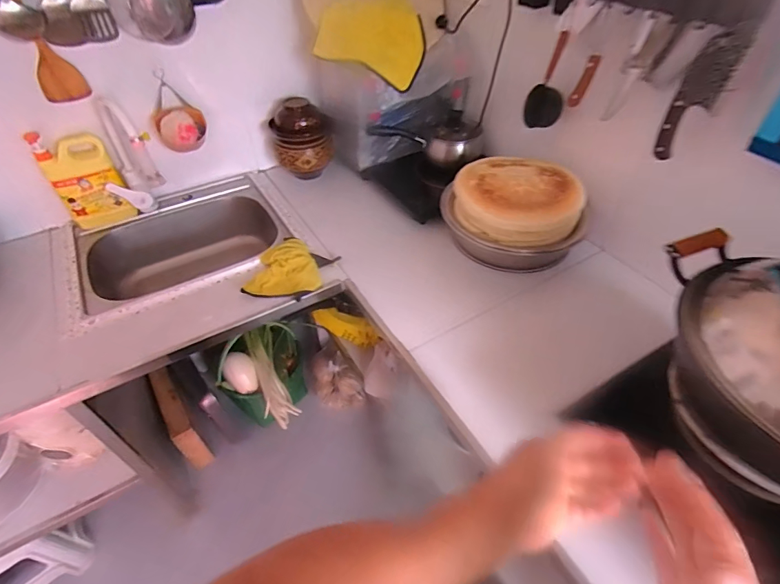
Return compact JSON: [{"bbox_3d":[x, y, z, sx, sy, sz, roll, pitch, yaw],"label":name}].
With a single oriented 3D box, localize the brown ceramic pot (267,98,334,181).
[{"bbox_3d":[-0.253,-0.428,1.221,0.163,0.227,0.143,-6,45,-5],"label":"brown ceramic pot"}]

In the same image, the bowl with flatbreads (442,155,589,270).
[{"bbox_3d":[0.286,-0.198,0.971,0.267,0.153,0.283,-24,50,-22],"label":"bowl with flatbreads"}]

